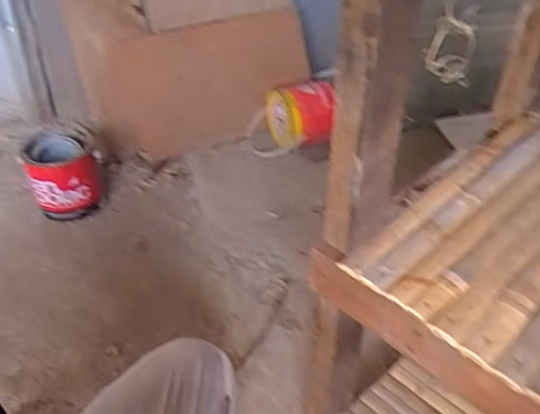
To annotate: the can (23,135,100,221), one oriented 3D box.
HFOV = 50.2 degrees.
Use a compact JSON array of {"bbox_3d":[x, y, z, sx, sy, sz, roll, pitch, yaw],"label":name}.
[{"bbox_3d":[-0.465,-0.059,1.294,0.136,0.182,0.145,1,40,-1],"label":"can"}]

